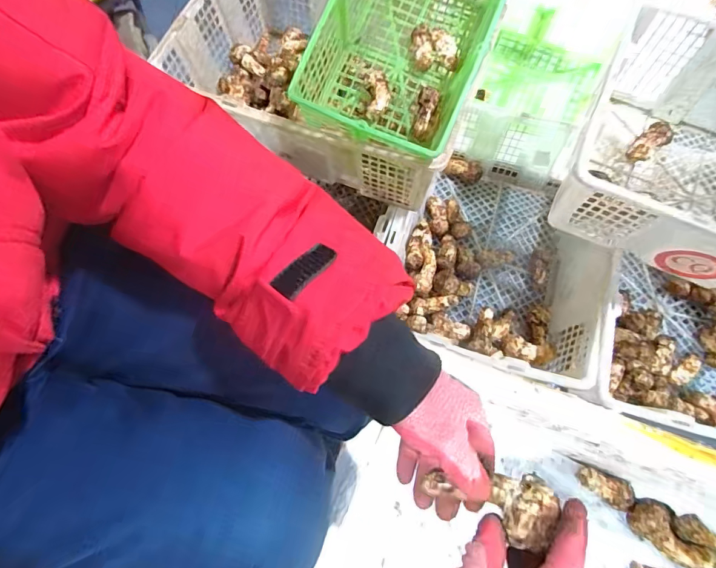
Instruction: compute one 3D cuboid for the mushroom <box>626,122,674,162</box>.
[{"bbox_3d":[0.485,-0.236,0.710,0.080,0.023,0.038,-38,72,4],"label":"mushroom"}]

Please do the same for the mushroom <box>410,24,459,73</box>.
[{"bbox_3d":[0.116,-0.364,0.654,0.069,0.033,0.065,-6,69,-1],"label":"mushroom"}]

